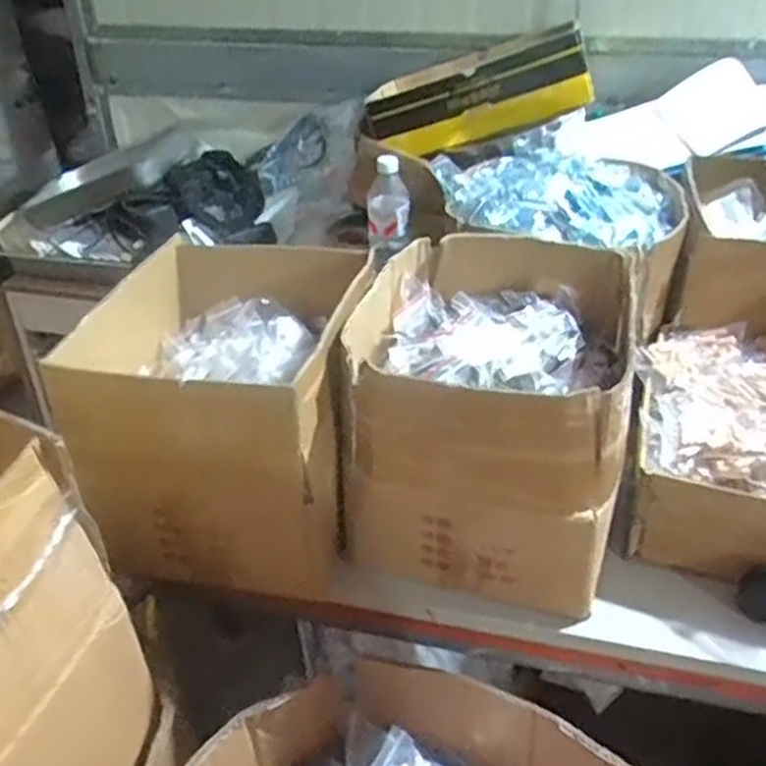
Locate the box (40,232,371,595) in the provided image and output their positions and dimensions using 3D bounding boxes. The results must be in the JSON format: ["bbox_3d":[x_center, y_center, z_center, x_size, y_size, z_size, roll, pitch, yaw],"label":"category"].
[{"bbox_3d":[-0.156,0.011,0.842,0.257,0.222,0.337,1,33,4],"label":"box"}]

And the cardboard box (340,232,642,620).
[{"bbox_3d":[0.120,0.005,0.839,0.273,0.220,0.365,9,34,15],"label":"cardboard box"}]

